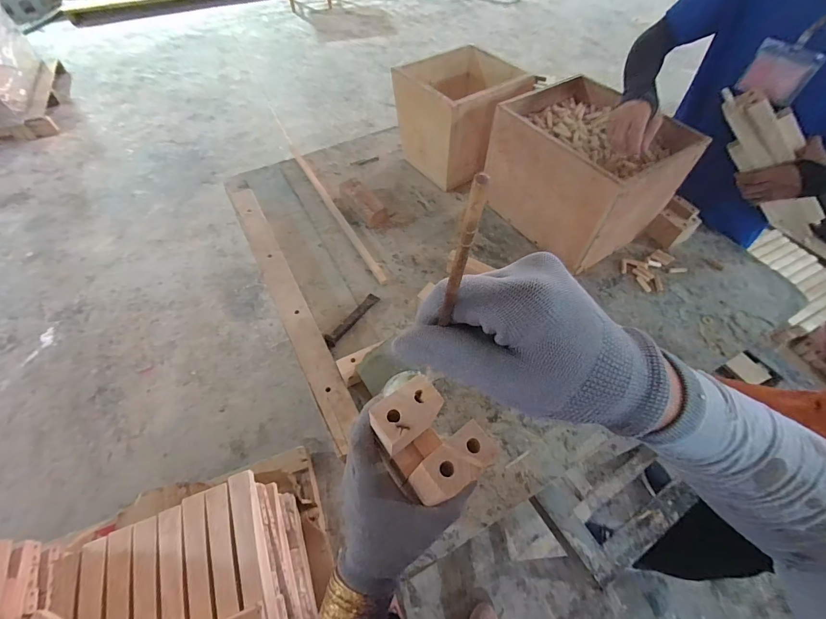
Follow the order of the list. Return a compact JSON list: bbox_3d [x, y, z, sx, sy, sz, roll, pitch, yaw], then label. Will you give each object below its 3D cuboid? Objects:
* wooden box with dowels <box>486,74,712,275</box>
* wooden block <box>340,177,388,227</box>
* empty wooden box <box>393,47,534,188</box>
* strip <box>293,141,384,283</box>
[{"bbox_3d":[0.352,-0.302,0.814,0.269,0.235,0.340,-30,61,-19],"label":"wooden box with dowels"},{"bbox_3d":[-0.121,-0.260,0.899,0.066,0.035,0.169,-29,61,-18],"label":"wooden block"},{"bbox_3d":[0.129,-0.483,0.945,0.283,0.235,0.254,-34,62,-21],"label":"empty wooden box"},{"bbox_3d":[-0.197,-0.252,0.904,0.025,0.014,0.545,-26,60,-17],"label":"strip"}]

